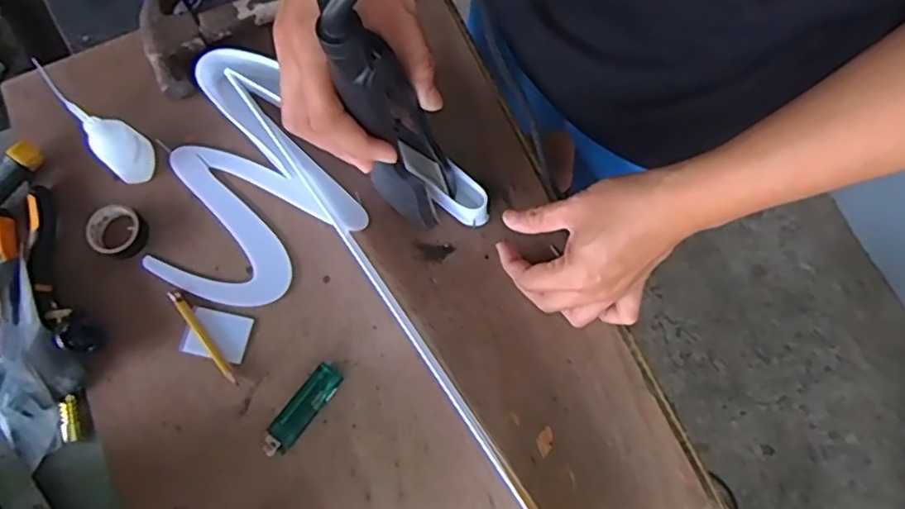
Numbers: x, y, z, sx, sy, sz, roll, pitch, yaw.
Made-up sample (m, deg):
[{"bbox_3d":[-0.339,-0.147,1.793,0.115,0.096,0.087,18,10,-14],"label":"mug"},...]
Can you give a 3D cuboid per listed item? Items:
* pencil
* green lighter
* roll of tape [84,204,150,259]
[{"bbox_3d":[-0.207,0.068,0.527,0.009,0.009,0.095,-37,76,-10],"label":"pencil"},{"bbox_3d":[-0.121,0.124,0.510,0.026,0.008,0.078,38,77,11],"label":"green lighter"},{"bbox_3d":[-0.289,-0.020,0.547,0.047,0.014,0.045,0,73,1],"label":"roll of tape"}]

